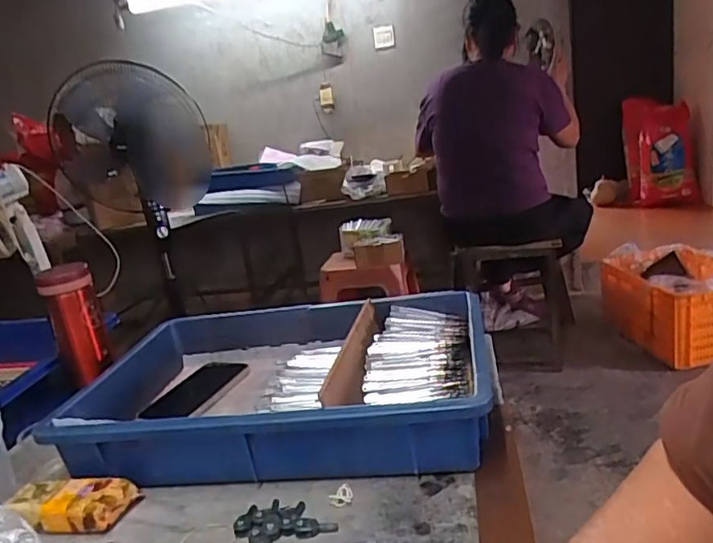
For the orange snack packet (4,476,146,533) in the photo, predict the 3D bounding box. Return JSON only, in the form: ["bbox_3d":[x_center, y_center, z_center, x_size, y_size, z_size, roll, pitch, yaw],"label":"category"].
[{"bbox_3d":[-0.260,0.212,0.529,0.104,0.030,0.048,-6,15,9],"label":"orange snack packet"}]

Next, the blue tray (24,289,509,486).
[{"bbox_3d":[-0.079,0.120,0.642,0.412,0.087,0.282,-5,15,11],"label":"blue tray"}]

